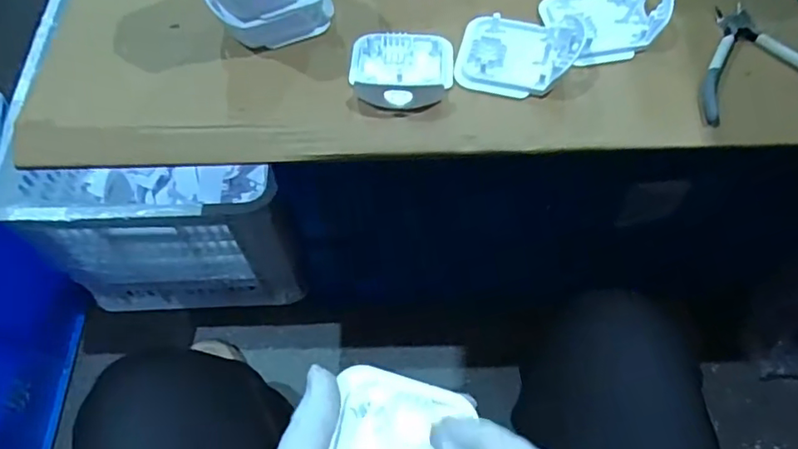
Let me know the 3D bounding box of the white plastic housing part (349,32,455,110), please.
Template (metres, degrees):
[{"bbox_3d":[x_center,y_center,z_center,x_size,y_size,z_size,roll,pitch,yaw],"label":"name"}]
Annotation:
[{"bbox_3d":[0.002,-0.136,0.489,0.089,0.026,0.083,1,61,1],"label":"white plastic housing part"}]

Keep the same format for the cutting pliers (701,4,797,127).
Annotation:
[{"bbox_3d":[0.317,-0.145,0.497,0.124,0.012,0.130,1,61,1],"label":"cutting pliers"}]

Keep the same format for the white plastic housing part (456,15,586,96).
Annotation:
[{"bbox_3d":[0.103,-0.155,0.496,0.099,0.031,0.085,10,61,6],"label":"white plastic housing part"}]

